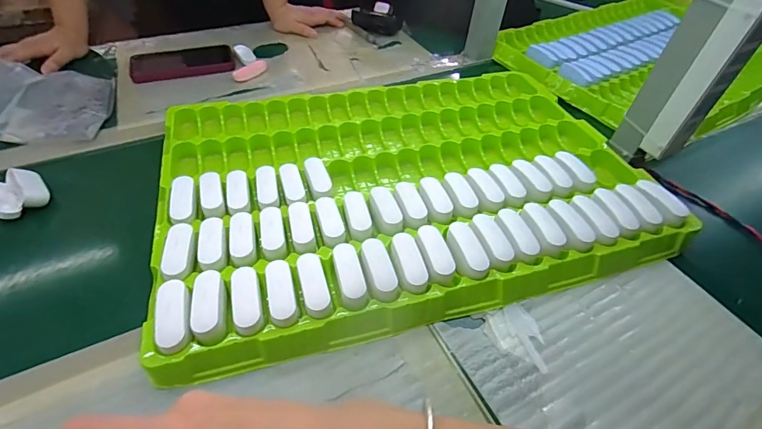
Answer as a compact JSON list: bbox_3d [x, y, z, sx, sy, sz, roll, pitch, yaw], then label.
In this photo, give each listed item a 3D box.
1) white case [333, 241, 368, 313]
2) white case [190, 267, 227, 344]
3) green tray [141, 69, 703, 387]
[{"bbox_3d":[-0.031,0.058,0.376,0.025,0.021,0.066,-10,49,-14],"label":"white case"},{"bbox_3d":[-0.149,0.078,0.346,0.026,0.020,0.071,-7,48,-11],"label":"white case"},{"bbox_3d":[0.026,-0.065,0.502,0.581,0.038,0.418,-10,49,-14],"label":"green tray"}]

